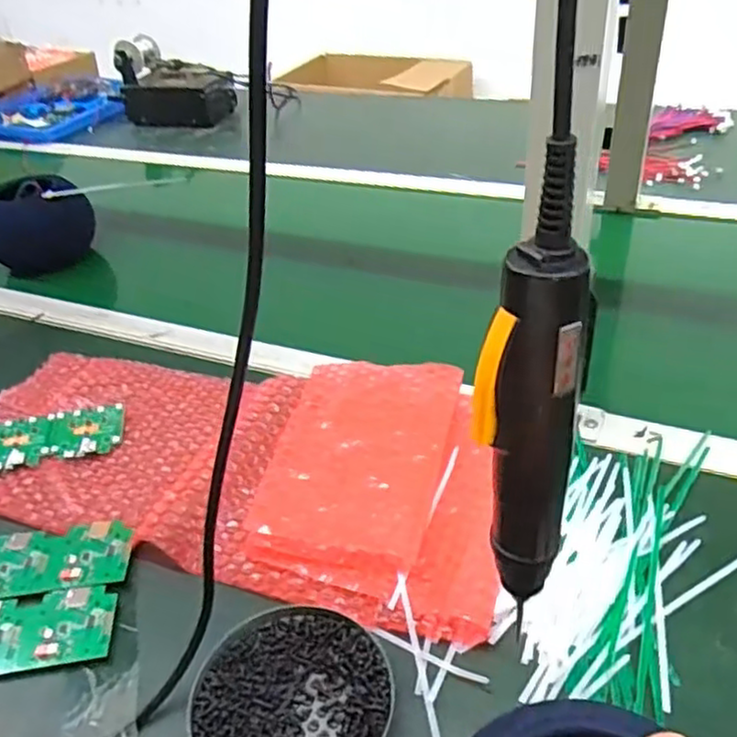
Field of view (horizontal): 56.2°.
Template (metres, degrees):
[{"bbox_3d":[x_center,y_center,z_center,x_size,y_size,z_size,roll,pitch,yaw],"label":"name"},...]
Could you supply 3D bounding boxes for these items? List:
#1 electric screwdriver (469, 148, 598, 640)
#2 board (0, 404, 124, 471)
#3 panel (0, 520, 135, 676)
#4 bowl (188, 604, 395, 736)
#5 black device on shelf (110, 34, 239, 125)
[{"bbox_3d":[0.066,0.021,0.285,0.037,0.213,0.033,11,40,20],"label":"electric screwdriver"},{"bbox_3d":[-0.270,0.058,0.589,0.116,0.008,0.052,-8,38,-5],"label":"board"},{"bbox_3d":[-0.226,0.152,0.467,0.114,0.011,0.107,-5,38,-2],"label":"panel"},{"bbox_3d":[-0.043,0.191,0.390,0.111,0.022,0.109,-2,38,2],"label":"bowl"},{"bbox_3d":[-0.370,-0.544,1.287,0.216,0.114,0.157,14,42,24],"label":"black device on shelf"}]

